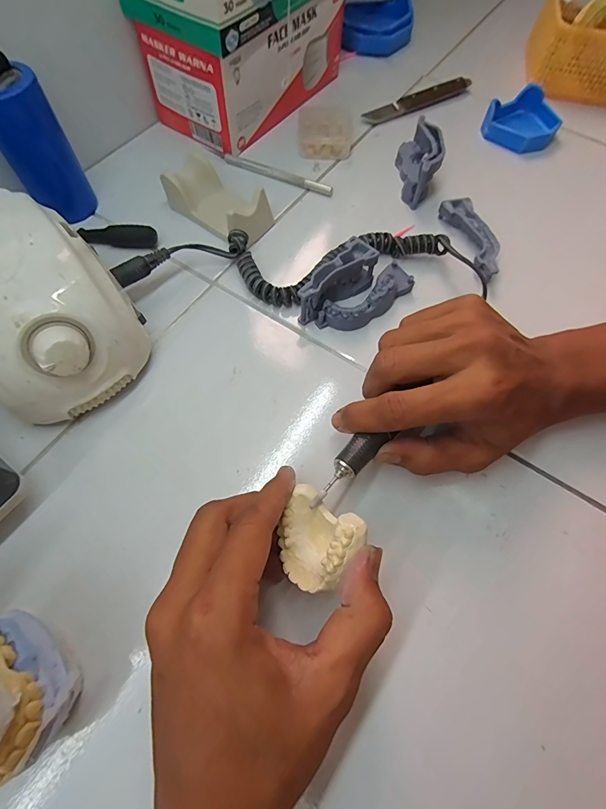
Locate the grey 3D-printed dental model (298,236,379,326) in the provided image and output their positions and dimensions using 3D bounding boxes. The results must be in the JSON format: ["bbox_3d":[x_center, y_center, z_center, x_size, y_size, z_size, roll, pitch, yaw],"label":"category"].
[{"bbox_3d":[0.024,-0.096,0.309,0.071,0.039,0.023,-38,72,-18],"label":"grey 3D-printed dental model"}]

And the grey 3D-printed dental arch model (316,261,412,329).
[{"bbox_3d":[0.053,-0.085,0.314,0.086,0.022,0.030,-37,71,-17],"label":"grey 3D-printed dental arch model"}]

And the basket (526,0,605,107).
[{"bbox_3d":[0.341,-0.420,0.448,0.138,0.071,0.100,13,65,4],"label":"basket"}]

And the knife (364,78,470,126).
[{"bbox_3d":[0.134,-0.348,0.442,0.143,0.014,0.020,-25,68,-13],"label":"knife"}]

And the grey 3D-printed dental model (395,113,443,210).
[{"bbox_3d":[0.111,-0.233,0.371,0.040,0.040,0.076,13,65,4],"label":"grey 3D-printed dental model"}]

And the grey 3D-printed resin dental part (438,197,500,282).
[{"bbox_3d":[0.154,-0.149,0.352,0.027,0.020,0.089,-14,66,-9],"label":"grey 3D-printed resin dental part"}]

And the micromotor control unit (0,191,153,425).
[{"bbox_3d":[-0.178,-0.066,0.262,0.105,0.086,0.139,-41,73,-19],"label":"micromotor control unit"}]

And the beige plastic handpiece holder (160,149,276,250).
[{"bbox_3d":[-0.073,-0.180,0.343,0.092,0.030,0.048,34,68,13],"label":"beige plastic handpiece holder"}]

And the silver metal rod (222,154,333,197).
[{"bbox_3d":[-0.025,-0.231,0.386,0.116,0.006,0.007,22,66,8],"label":"silver metal rod"}]

